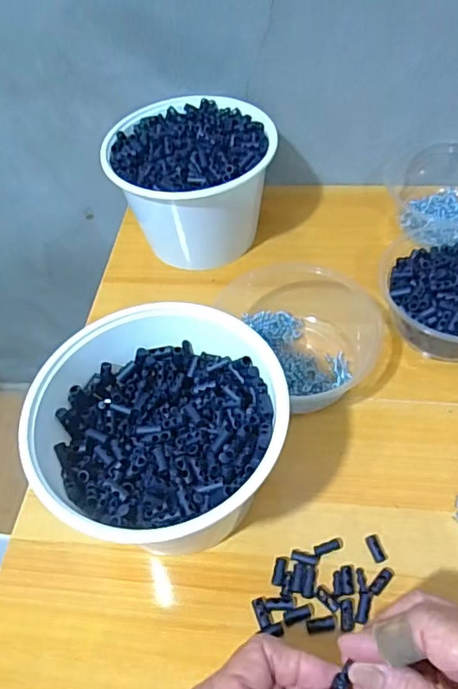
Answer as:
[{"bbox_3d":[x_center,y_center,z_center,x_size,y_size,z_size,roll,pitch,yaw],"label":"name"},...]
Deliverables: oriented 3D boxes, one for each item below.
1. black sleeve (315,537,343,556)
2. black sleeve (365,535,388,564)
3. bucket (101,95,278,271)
[{"bbox_3d":[0.072,0.145,0.388,0.021,0.004,0.008,-15,53,-6],"label":"black sleeve"},{"bbox_3d":[0.105,0.145,0.383,0.010,0.004,0.020,-14,52,-5],"label":"black sleeve"},{"bbox_3d":[-0.035,-0.167,0.571,0.157,0.116,0.147,-3,52,4],"label":"bucket"}]

